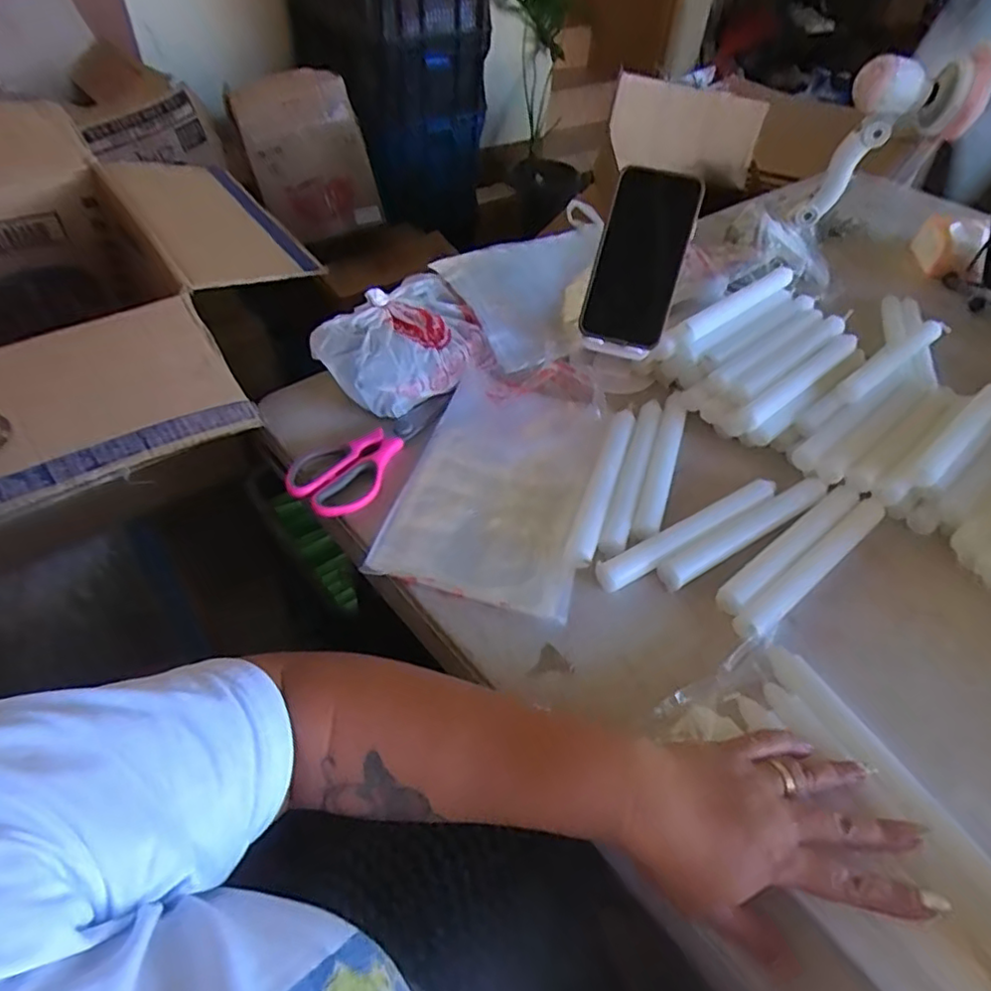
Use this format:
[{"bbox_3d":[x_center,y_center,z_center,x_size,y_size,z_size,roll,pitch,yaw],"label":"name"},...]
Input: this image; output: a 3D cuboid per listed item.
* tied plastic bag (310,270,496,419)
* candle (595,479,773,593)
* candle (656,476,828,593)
[{"bbox_3d":[-0.090,-0.141,0.585,0.148,0.063,0.094,-28,55,-27],"label":"tied plastic bag"},{"bbox_3d":[0.159,0.030,0.503,0.188,0.019,0.023,-24,53,-24],"label":"candle"},{"bbox_3d":[0.206,0.030,0.505,0.183,0.016,0.024,-25,54,-25],"label":"candle"}]

